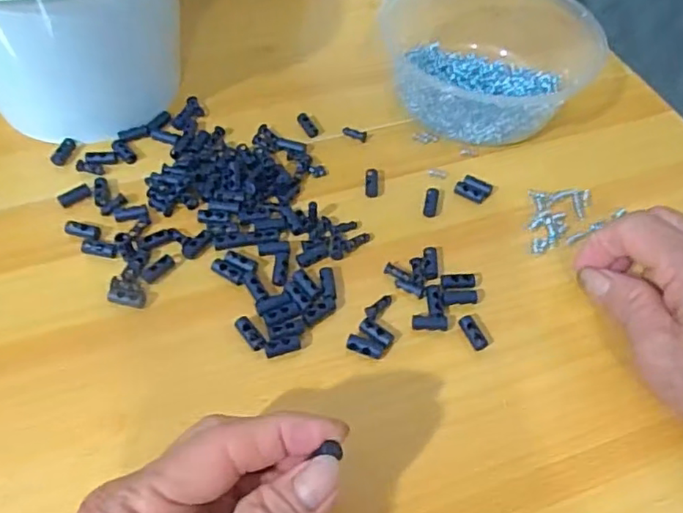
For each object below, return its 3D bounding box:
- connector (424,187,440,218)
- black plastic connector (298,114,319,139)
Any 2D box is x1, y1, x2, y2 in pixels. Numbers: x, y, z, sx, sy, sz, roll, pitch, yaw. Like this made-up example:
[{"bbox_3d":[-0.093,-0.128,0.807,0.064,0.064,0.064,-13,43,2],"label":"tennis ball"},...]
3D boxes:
[{"bbox_3d":[0.054,-0.034,0.353,0.008,0.004,0.023,10,54,4],"label":"connector"},{"bbox_3d":[-0.023,-0.087,0.390,0.008,0.005,0.021,-26,60,-20],"label":"black plastic connector"}]

